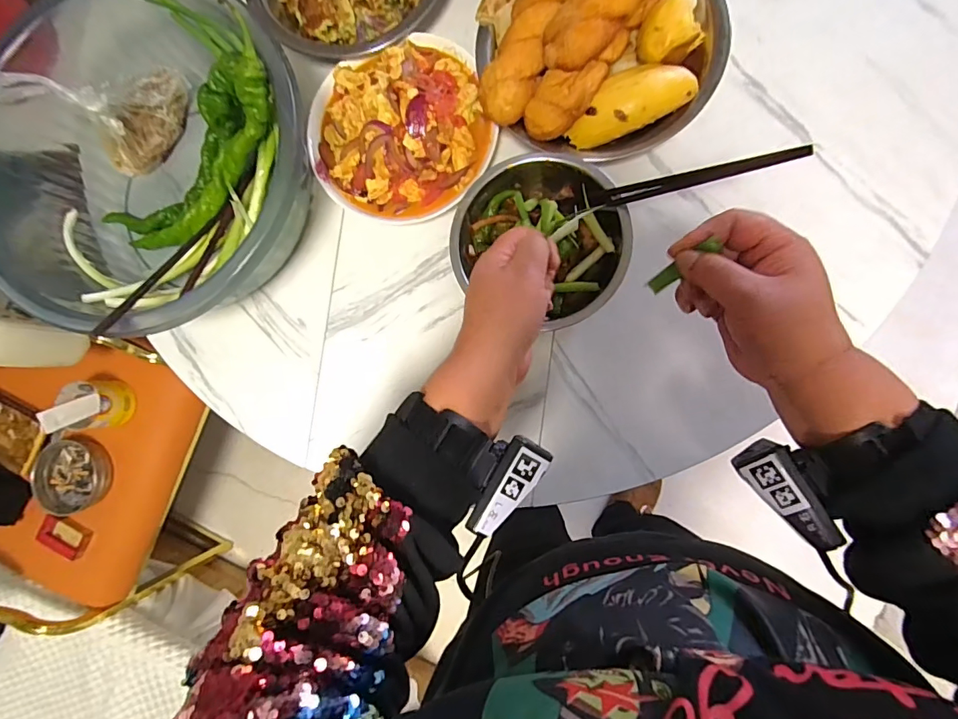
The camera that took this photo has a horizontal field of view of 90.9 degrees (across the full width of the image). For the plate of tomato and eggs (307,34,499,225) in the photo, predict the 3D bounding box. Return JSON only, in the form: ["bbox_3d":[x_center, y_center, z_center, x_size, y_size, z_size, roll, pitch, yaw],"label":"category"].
[{"bbox_3d":[-0.085,-0.243,0.495,0.185,0.056,0.179,-1,86,8],"label":"plate of tomato and eggs"}]

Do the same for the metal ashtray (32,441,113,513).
[{"bbox_3d":[-0.786,0.226,0.910,0.130,0.055,0.143,-3,86,8],"label":"metal ashtray"}]

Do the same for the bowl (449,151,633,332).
[{"bbox_3d":[0.060,-0.114,0.466,0.163,0.065,0.155,-1,86,8],"label":"bowl"}]

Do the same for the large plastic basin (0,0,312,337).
[{"bbox_3d":[-0.340,-0.205,0.491,0.303,0.141,0.335,11,88,9],"label":"large plastic basin"}]

